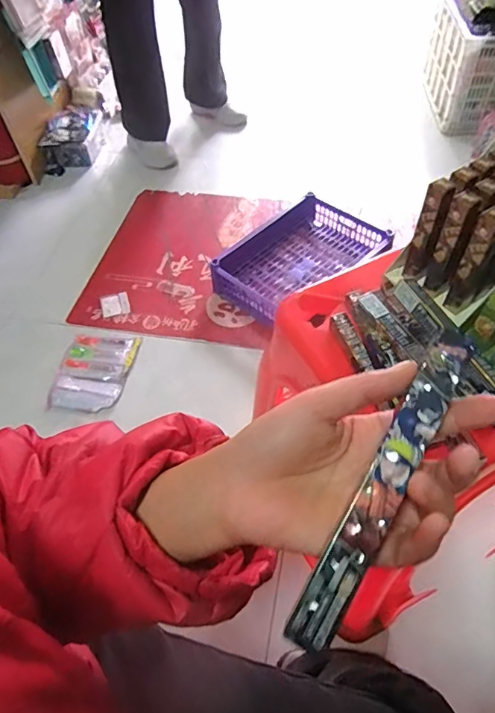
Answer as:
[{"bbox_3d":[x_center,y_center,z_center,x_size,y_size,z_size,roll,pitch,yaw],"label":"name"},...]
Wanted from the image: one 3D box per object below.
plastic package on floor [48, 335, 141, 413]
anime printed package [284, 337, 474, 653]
[{"bbox_3d":[-0.362,0.032,1.117,0.167,0.034,0.214,10,56,12],"label":"plastic package on floor"},{"bbox_3d":[0.062,0.056,0.211,0.018,0.006,0.150,27,77,22],"label":"anime printed package"}]

